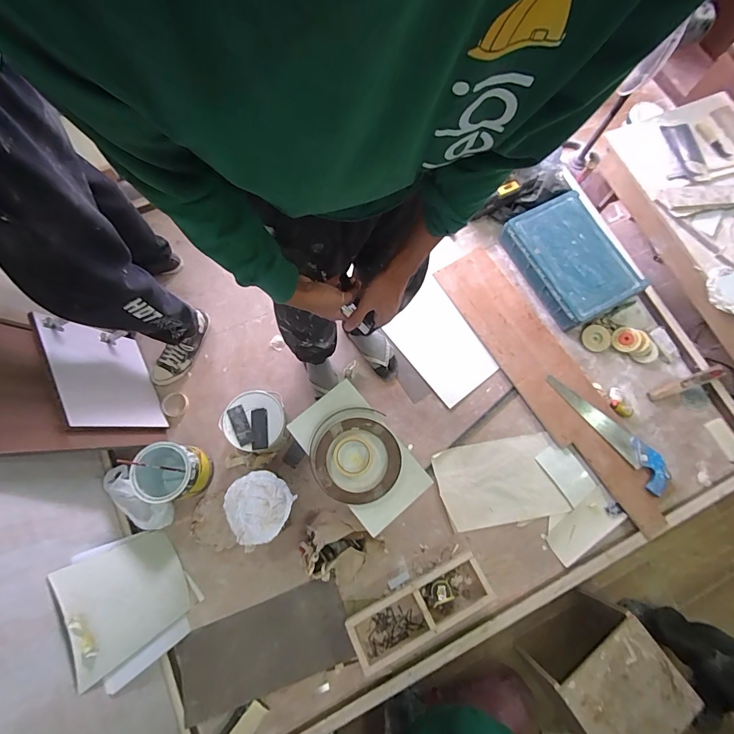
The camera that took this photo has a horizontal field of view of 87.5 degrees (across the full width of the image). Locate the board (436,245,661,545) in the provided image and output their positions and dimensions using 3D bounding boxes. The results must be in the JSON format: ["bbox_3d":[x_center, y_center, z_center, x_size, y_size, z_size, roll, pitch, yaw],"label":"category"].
[{"bbox_3d":[0.645,0.033,1.369,0.258,0.033,1.107,-28,73,-15],"label":"board"}]

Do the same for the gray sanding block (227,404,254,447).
[{"bbox_3d":[-0.354,0.164,1.075,0.043,0.018,0.108,-22,76,-7],"label":"gray sanding block"}]

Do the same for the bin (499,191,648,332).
[{"bbox_3d":[0.770,-0.415,1.440,0.353,0.104,0.470,-26,77,-10],"label":"bin"}]

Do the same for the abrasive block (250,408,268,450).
[{"bbox_3d":[-0.302,0.174,1.076,0.043,0.011,0.111,-5,74,-4],"label":"abrasive block"}]

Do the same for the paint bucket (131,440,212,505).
[{"bbox_3d":[-0.564,0.311,1.134,0.162,0.200,0.157,1,74,-2],"label":"paint bucket"}]

